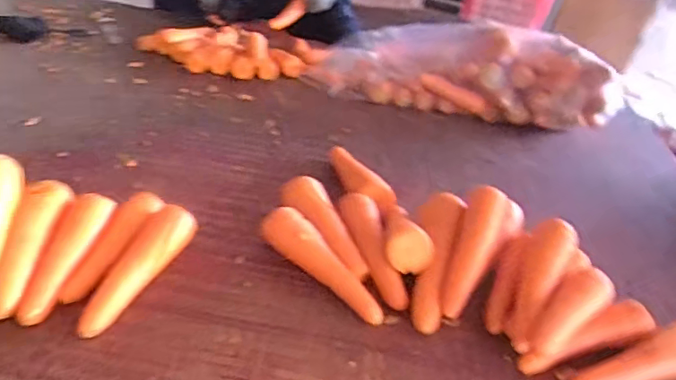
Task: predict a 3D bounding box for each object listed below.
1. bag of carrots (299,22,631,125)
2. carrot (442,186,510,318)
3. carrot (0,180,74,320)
[{"bbox_3d":[0.277,-0.284,1.181,0.671,0.146,0.261,20,37,16],"label":"bag of carrots"},{"bbox_3d":[0.183,0.078,0.701,0.058,0.037,0.211,19,52,16],"label":"carrot"},{"bbox_3d":[-0.366,0.061,0.623,0.052,0.039,0.200,0,36,-11],"label":"carrot"}]

